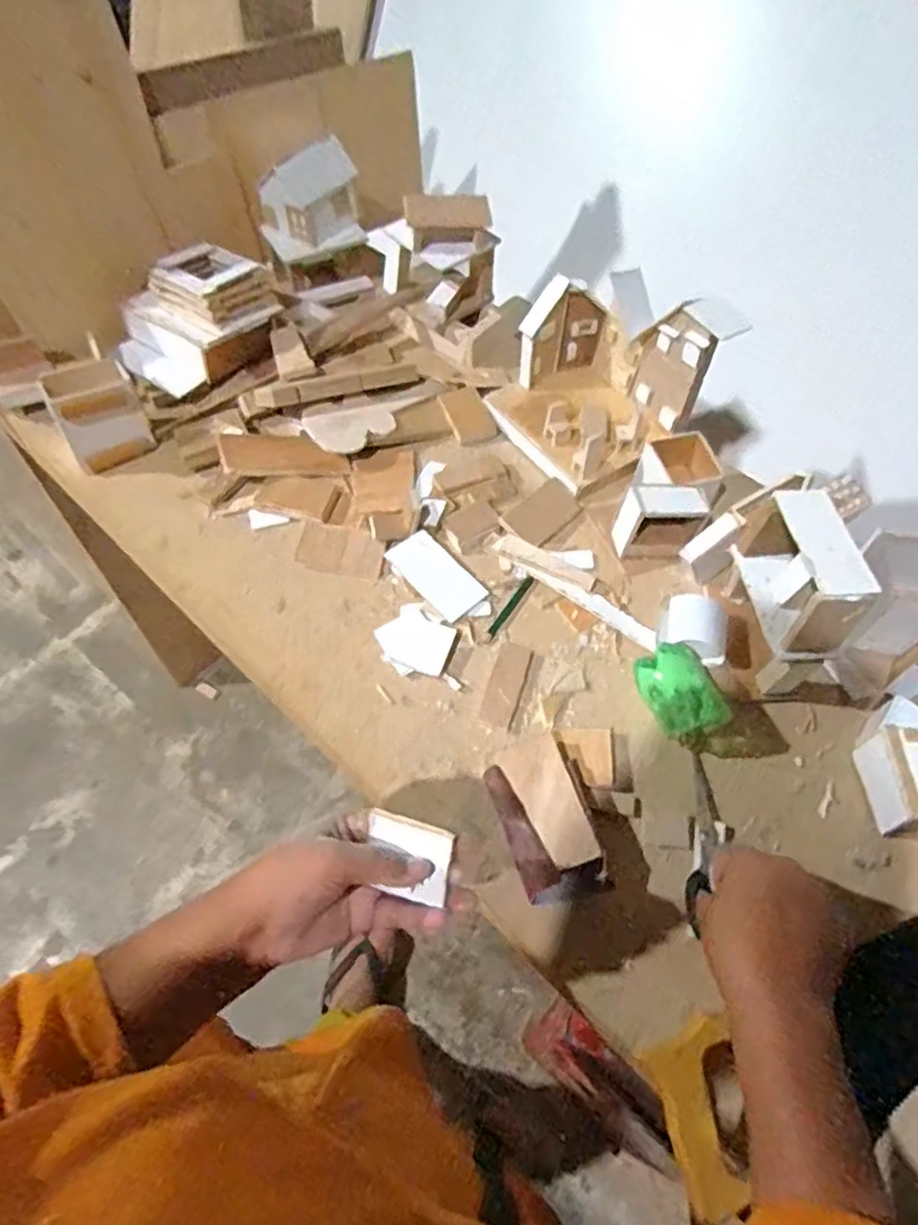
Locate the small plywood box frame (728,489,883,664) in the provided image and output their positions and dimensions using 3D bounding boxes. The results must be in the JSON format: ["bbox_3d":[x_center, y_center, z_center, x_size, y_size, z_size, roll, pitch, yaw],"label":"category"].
[{"bbox_3d":[0.277,-0.034,0.546,0.050,0.085,0.129,-6,57,-4],"label":"small plywood box frame"}]

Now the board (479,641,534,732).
[{"bbox_3d":[0.044,0.064,0.603,0.030,0.004,0.084,17,59,10],"label":"board"}]

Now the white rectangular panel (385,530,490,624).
[{"bbox_3d":[-0.021,-0.037,0.665,0.052,0.007,0.101,-37,69,-21],"label":"white rectangular panel"}]

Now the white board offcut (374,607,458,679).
[{"bbox_3d":[-0.039,0.026,0.622,0.069,0.005,0.055,22,60,13],"label":"white board offcut"}]

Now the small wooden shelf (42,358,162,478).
[{"bbox_3d":[-0.382,-0.209,0.713,0.085,0.084,0.074,-26,61,-16],"label":"small wooden shelf"}]

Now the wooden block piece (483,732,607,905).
[{"bbox_3d":[0.068,0.162,0.528,0.069,0.025,0.115,-16,59,-11],"label":"wooden block piece"}]

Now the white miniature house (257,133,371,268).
[{"bbox_3d":[-0.177,-0.503,0.830,0.122,0.104,0.071,-25,61,-16],"label":"white miniature house"}]

